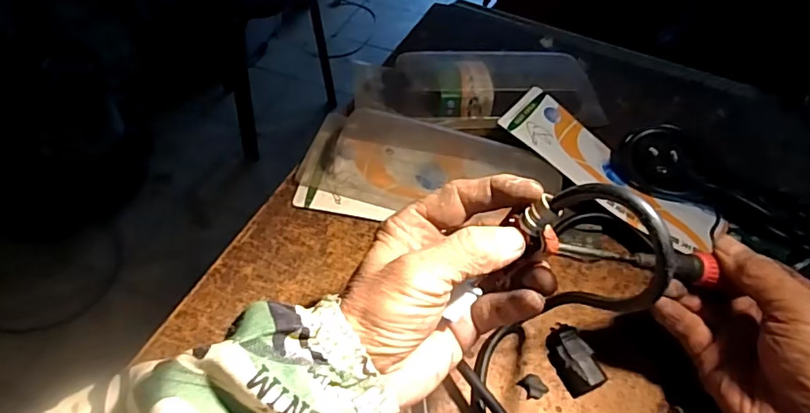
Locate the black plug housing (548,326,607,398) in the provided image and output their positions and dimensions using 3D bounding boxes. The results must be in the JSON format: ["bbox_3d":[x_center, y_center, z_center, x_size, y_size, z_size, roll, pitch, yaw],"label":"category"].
[{"bbox_3d":[0.112,0.102,0.364,0.023,0.017,0.045,-15,52,-16],"label":"black plug housing"}]

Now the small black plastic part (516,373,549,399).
[{"bbox_3d":[0.084,0.117,0.355,0.015,0.006,0.016,-26,55,-24],"label":"small black plastic part"}]

